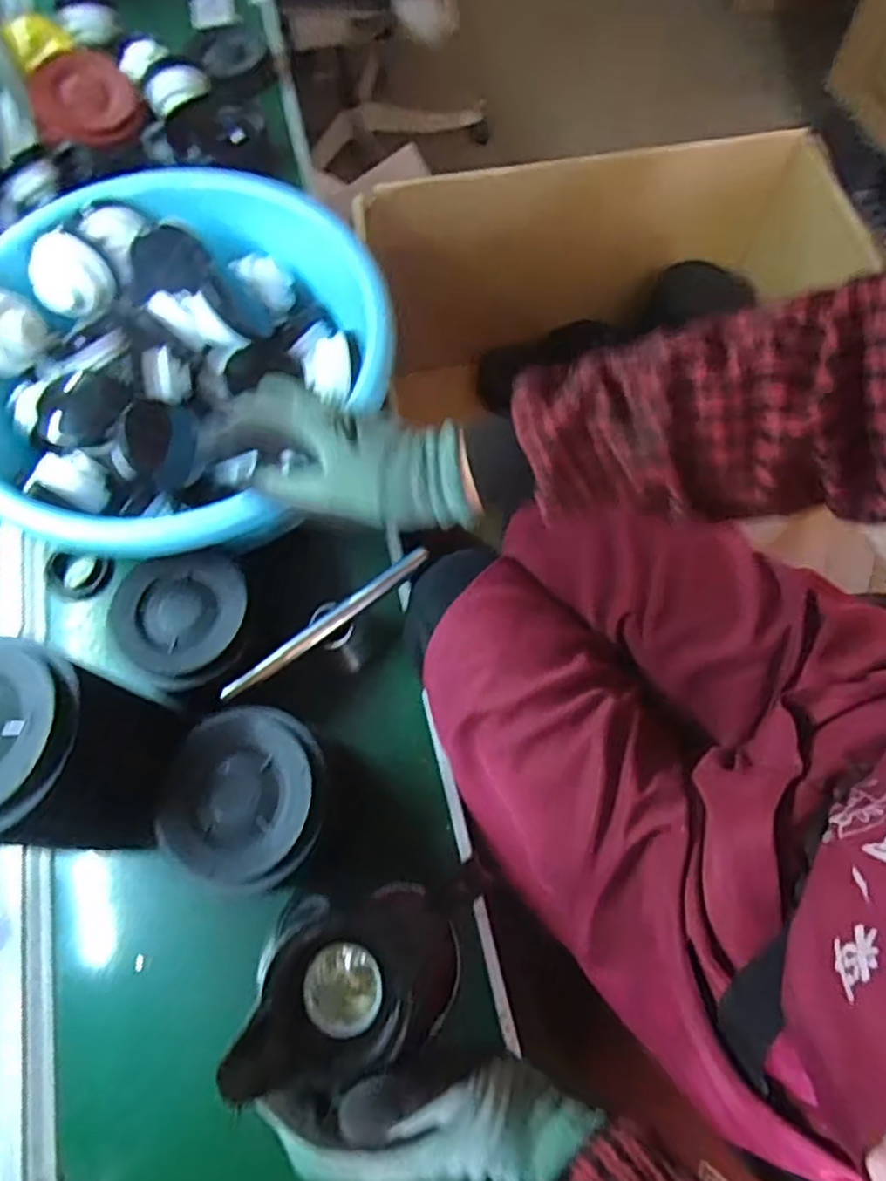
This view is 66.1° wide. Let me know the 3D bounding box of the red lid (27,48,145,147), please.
[{"bbox_3d":[-0.371,-0.513,0.711,0.105,0.080,0.025,-19,34,-27],"label":"red lid"}]

